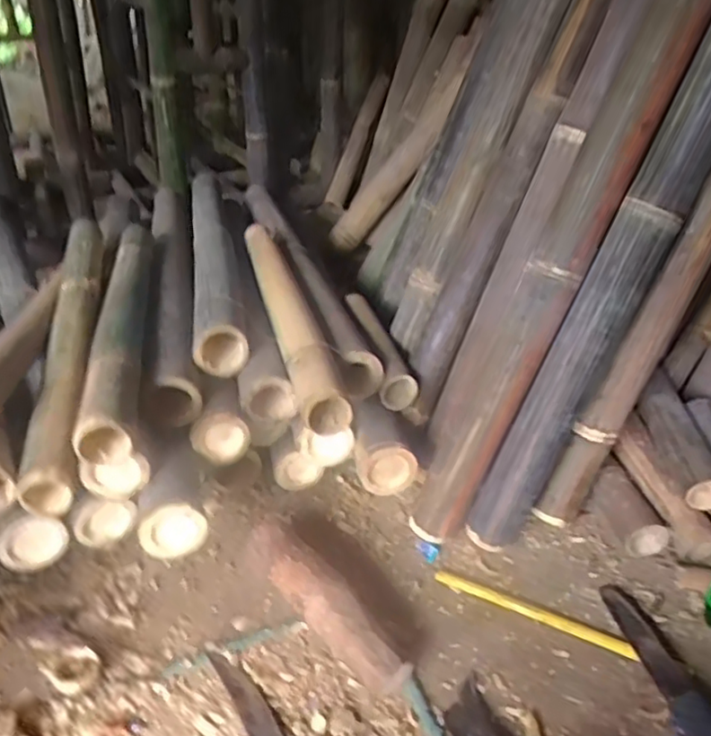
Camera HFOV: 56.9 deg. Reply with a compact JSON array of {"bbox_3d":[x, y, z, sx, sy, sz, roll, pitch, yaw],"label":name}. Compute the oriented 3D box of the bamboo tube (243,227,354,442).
[{"bbox_3d":[-0.110,-0.094,1.010,0.070,0.066,0.618,-7,31,-15],"label":"bamboo tube"}]

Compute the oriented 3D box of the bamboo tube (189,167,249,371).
[{"bbox_3d":[-0.262,-0.225,1.210,0.081,0.079,0.833,-5,31,-11],"label":"bamboo tube"}]

